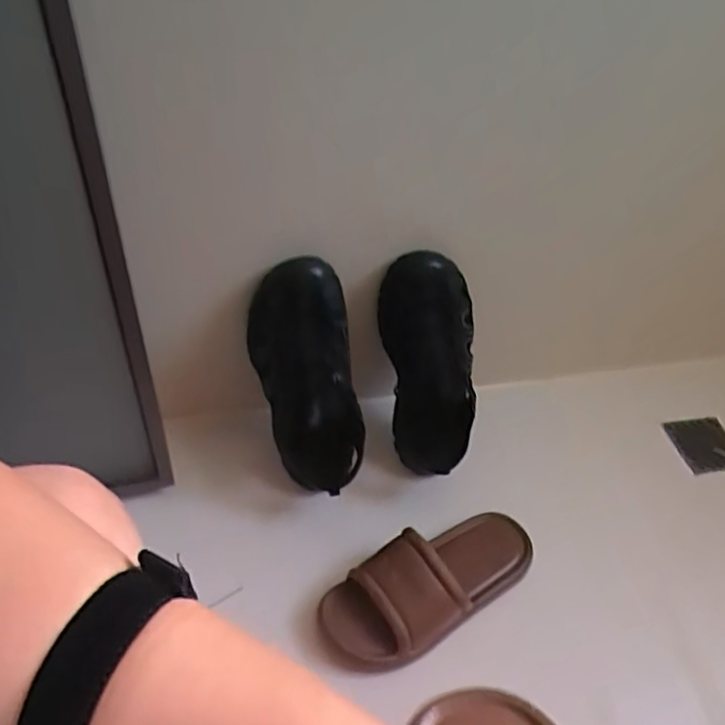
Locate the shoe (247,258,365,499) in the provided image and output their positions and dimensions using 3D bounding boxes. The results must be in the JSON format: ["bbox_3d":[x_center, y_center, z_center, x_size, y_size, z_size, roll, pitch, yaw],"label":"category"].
[{"bbox_3d":[-0.056,0.028,0.746,0.107,0.287,0.101,-11,12,-19],"label":"shoe"}]

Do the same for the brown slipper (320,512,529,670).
[{"bbox_3d":[0.094,0.242,0.752,0.245,0.078,0.102,-22,49,-27],"label":"brown slipper"}]

